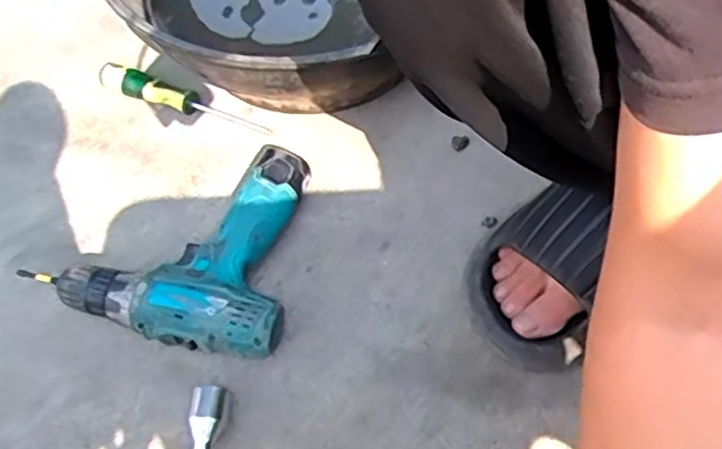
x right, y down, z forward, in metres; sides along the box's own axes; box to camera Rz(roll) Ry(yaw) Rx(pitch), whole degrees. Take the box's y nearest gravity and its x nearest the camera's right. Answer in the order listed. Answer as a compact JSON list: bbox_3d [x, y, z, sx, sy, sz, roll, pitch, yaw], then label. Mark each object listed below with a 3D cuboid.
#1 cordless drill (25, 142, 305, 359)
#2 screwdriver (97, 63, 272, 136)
[{"bbox_3d":[-0.144,0.007,0.597,0.204,0.050,0.191,13,60,10],"label":"cordless drill"},{"bbox_3d":[-0.176,-0.125,0.702,0.178,0.027,0.024,19,61,-1],"label":"screwdriver"}]

